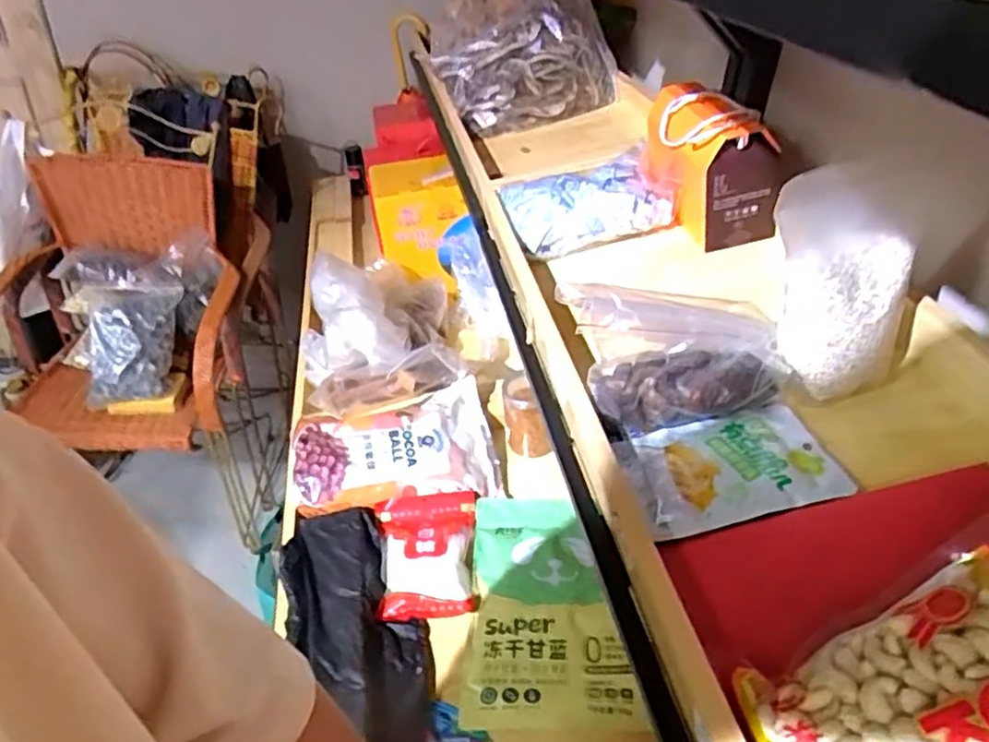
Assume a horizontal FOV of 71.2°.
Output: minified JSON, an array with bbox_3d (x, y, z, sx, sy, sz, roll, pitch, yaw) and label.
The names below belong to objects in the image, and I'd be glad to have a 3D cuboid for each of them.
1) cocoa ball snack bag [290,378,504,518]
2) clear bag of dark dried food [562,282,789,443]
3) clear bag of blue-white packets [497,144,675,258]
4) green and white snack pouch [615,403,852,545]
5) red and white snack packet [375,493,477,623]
[{"bbox_3d":[-0.154,0.120,1.074,0.301,0.035,0.194,-6,54,-12],"label":"cocoa ball snack bag"},{"bbox_3d":[0.145,-0.009,0.565,0.169,0.107,0.070,-4,36,-10],"label":"clear bag of dark dried food"},{"bbox_3d":[0.114,-0.215,0.875,0.190,0.076,0.132,-3,36,-9],"label":"clear bag of blue-white packets"},{"bbox_3d":[0.175,0.075,0.534,0.163,0.018,0.106,-13,36,-3],"label":"green and white snack pouch"},{"bbox_3d":[-0.091,0.248,0.952,0.134,0.019,0.189,-1,36,-7],"label":"red and white snack packet"}]

